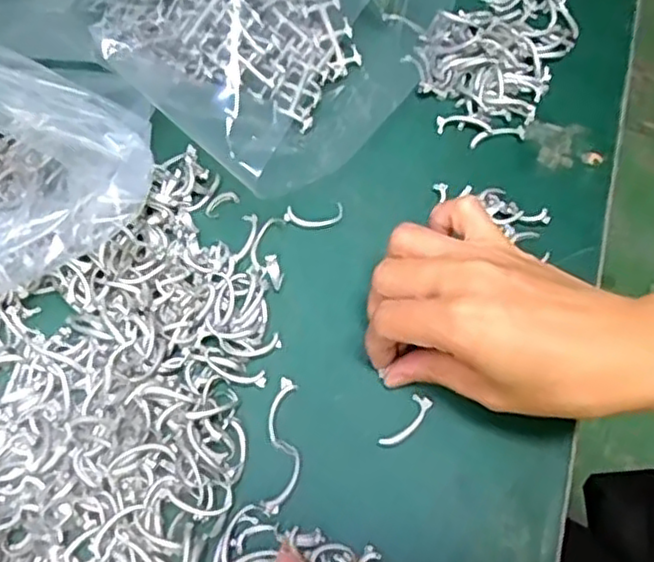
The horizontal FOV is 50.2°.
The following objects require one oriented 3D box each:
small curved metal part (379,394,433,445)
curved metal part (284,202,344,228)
[{"bbox_3d":[0.036,0.065,0.321,0.010,0.004,0.030,36,69,15],"label":"small curved metal part"},{"bbox_3d":[-0.007,-0.035,0.369,0.031,0.004,0.013,-4,65,-2],"label":"curved metal part"}]

